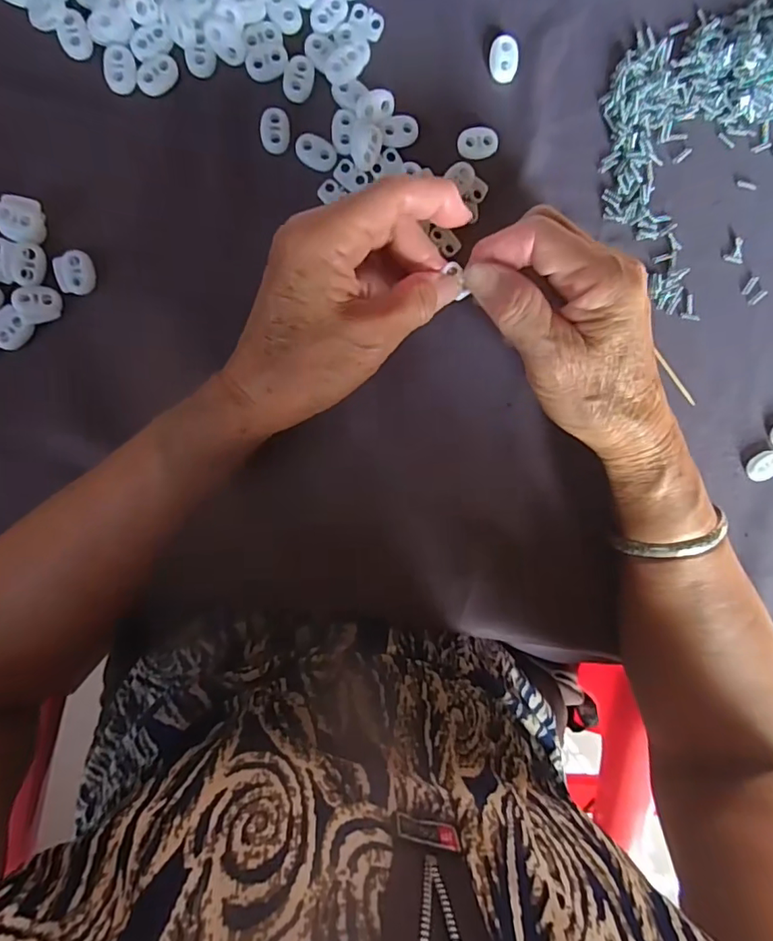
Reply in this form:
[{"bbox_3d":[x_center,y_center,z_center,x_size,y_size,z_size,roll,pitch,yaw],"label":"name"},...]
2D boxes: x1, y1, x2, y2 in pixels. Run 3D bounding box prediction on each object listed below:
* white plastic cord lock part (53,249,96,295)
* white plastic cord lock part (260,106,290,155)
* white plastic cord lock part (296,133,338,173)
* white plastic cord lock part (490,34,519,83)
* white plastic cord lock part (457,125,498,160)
[{"bbox_3d":[-0.165,-0.105,0.274,0.018,0.004,0.022,-4,95,-6],"label":"white plastic cord lock part"},{"bbox_3d":[-0.060,-0.183,0.278,0.015,0.004,0.023,-3,95,-6],"label":"white plastic cord lock part"},{"bbox_3d":[-0.038,-0.173,0.281,0.023,0.004,0.016,25,92,-8],"label":"white plastic cord lock part"},{"bbox_3d":[0.066,-0.230,0.288,0.015,0.004,0.023,-5,96,-6],"label":"white plastic cord lock part"},{"bbox_3d":[0.051,-0.184,0.290,0.022,0.004,0.017,-11,96,-6],"label":"white plastic cord lock part"}]

